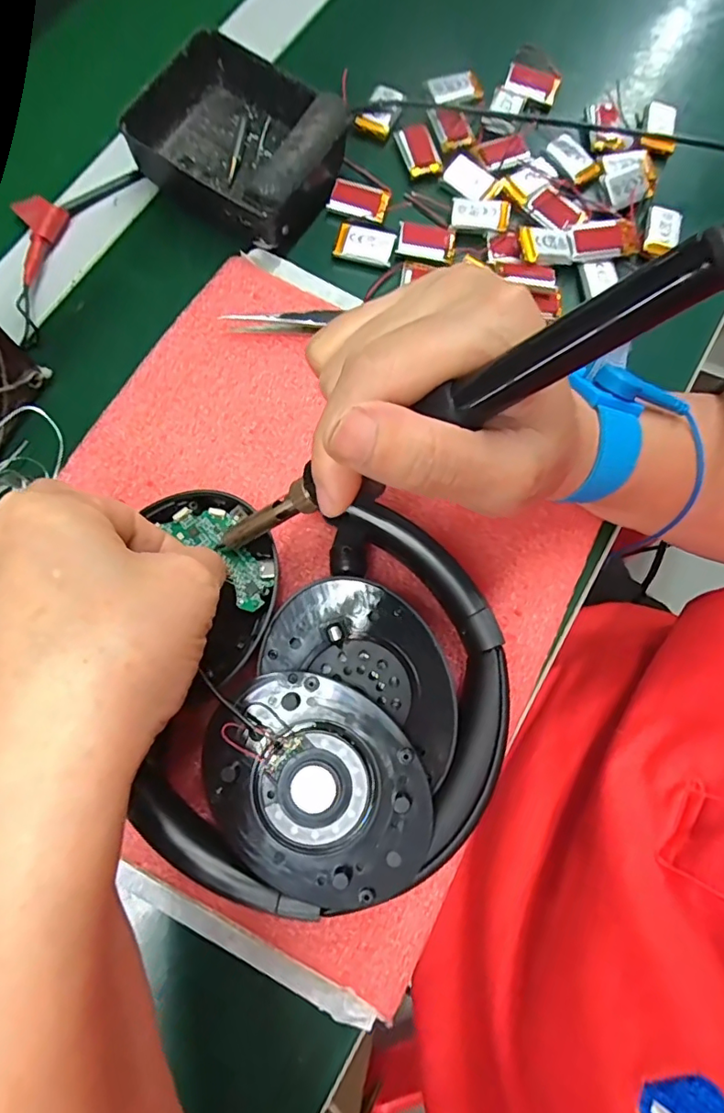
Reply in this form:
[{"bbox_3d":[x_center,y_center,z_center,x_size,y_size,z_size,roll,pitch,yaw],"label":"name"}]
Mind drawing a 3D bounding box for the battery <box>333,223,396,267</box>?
[{"bbox_3d":[0.001,-0.167,0.284,0.030,0.005,0.020,14,75,2],"label":"battery"}]

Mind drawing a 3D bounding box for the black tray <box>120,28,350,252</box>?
[{"bbox_3d":[-0.068,-0.217,0.280,0.107,0.034,0.082,35,77,7],"label":"black tray"}]

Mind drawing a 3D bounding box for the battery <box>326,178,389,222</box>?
[{"bbox_3d":[-0.001,-0.195,0.292,0.032,0.004,0.023,18,76,3],"label":"battery"}]

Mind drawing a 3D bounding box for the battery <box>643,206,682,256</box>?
[{"bbox_3d":[0.167,-0.179,0.297,0.020,0.008,0.026,15,76,2],"label":"battery"}]

